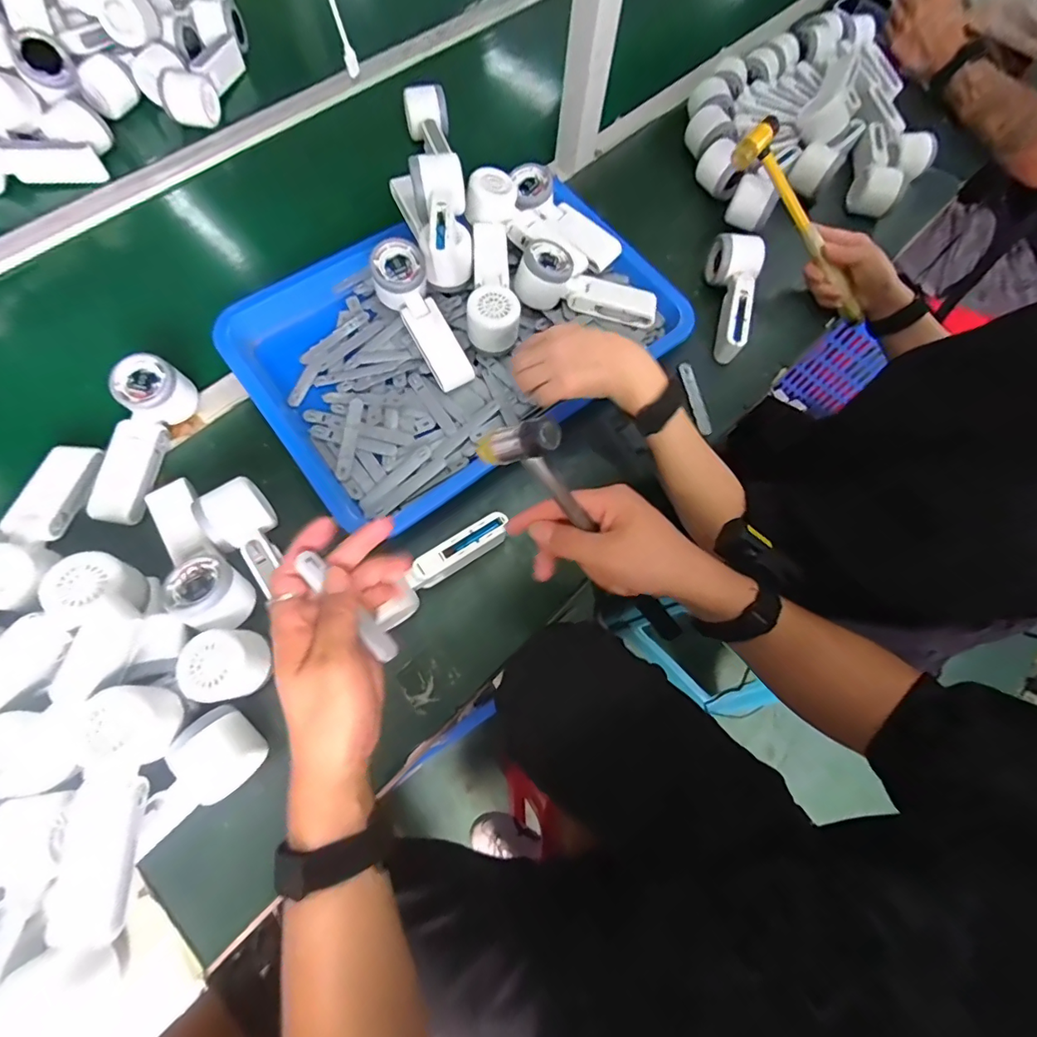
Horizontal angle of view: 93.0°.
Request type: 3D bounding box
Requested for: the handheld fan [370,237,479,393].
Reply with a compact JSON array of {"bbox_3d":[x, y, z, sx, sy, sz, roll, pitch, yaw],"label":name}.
[{"bbox_3d":[-0.106,-0.220,0.546,0.057,0.041,0.168,-30,93,-13],"label":"handheld fan"}]

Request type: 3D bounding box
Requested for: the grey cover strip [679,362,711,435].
[{"bbox_3d":[0.206,-0.143,0.574,0.015,0.004,0.092,-8,70,-6],"label":"grey cover strip"}]

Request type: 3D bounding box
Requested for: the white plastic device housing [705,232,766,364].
[{"bbox_3d":[0.253,-0.268,0.591,0.058,0.052,0.150,14,69,2],"label":"white plastic device housing"}]

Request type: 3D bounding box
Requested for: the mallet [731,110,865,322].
[{"bbox_3d":[0.337,-0.335,0.576,0.059,0.030,0.251,-46,106,-17],"label":"mallet"}]

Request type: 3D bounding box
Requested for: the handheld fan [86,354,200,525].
[{"bbox_3d":[-0.378,-0.077,0.484,0.057,0.048,0.158,7,69,0],"label":"handheld fan"}]

